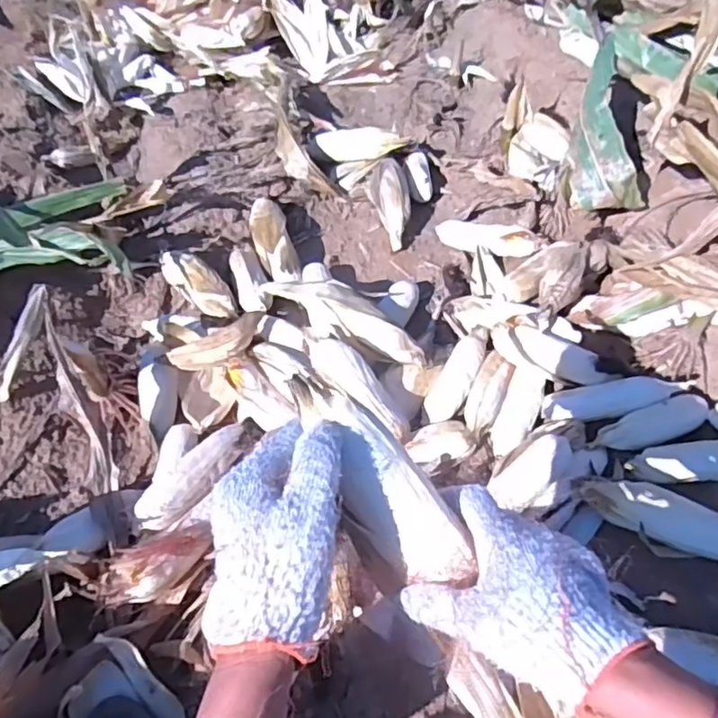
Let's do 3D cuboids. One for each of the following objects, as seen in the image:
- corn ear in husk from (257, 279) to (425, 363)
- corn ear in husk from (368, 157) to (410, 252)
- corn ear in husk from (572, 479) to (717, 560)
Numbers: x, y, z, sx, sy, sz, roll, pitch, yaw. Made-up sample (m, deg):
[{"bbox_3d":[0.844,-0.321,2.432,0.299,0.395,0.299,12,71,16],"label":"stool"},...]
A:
[{"bbox_3d":[-0.019,-0.073,0.979,0.291,0.056,0.083,32,58,23],"label":"corn ear in husk"},{"bbox_3d":[0.066,-0.317,1.214,0.077,0.059,0.217,-5,65,-3],"label":"corn ear in husk"},{"bbox_3d":[0.400,0.213,0.782,0.228,0.056,0.060,20,54,16],"label":"corn ear in husk"}]

